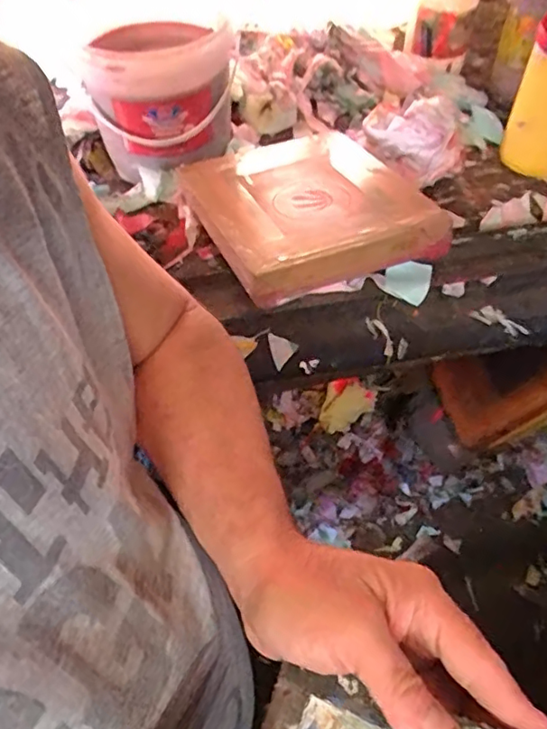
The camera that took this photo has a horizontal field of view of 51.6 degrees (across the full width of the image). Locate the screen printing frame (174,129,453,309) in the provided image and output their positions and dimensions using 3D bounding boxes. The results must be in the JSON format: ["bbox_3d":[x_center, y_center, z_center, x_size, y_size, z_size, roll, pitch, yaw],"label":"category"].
[{"bbox_3d":[0.029,-0.196,0.675,0.243,0.040,0.316,-19,45,-15],"label":"screen printing frame"}]

